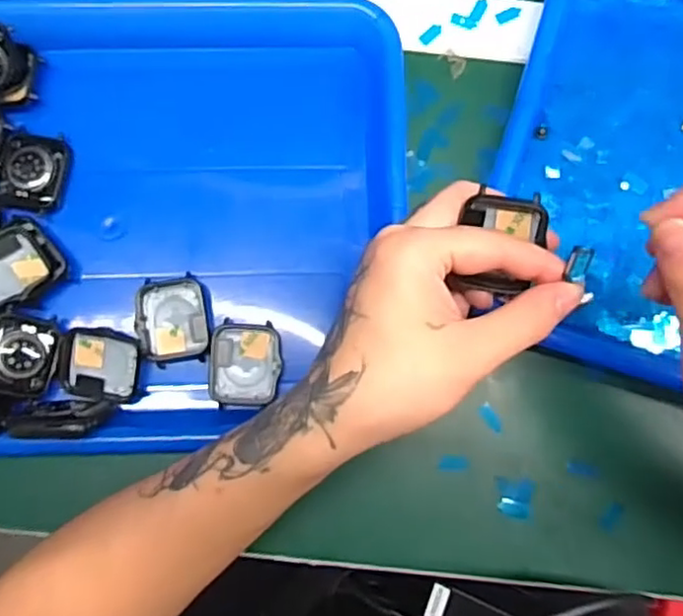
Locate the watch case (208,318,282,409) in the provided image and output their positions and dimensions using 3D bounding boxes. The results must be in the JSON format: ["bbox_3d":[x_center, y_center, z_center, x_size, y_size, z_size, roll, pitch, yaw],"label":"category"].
[{"bbox_3d":[-0.053,0.031,0.360,0.038,0.018,0.045,3,83,0],"label":"watch case"}]

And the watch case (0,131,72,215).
[{"bbox_3d":[-0.176,-0.078,0.373,0.034,0.015,0.045,10,83,0],"label":"watch case"}]

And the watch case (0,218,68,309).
[{"bbox_3d":[-0.178,-0.023,0.352,0.049,0.010,0.039,-39,84,-21],"label":"watch case"}]

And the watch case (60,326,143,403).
[{"bbox_3d":[-0.129,0.030,0.351,0.042,0.017,0.038,11,83,1],"label":"watch case"}]

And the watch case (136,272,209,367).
[{"bbox_3d":[-0.093,0.007,0.361,0.038,0.017,0.046,-12,84,-2],"label":"watch case"}]

